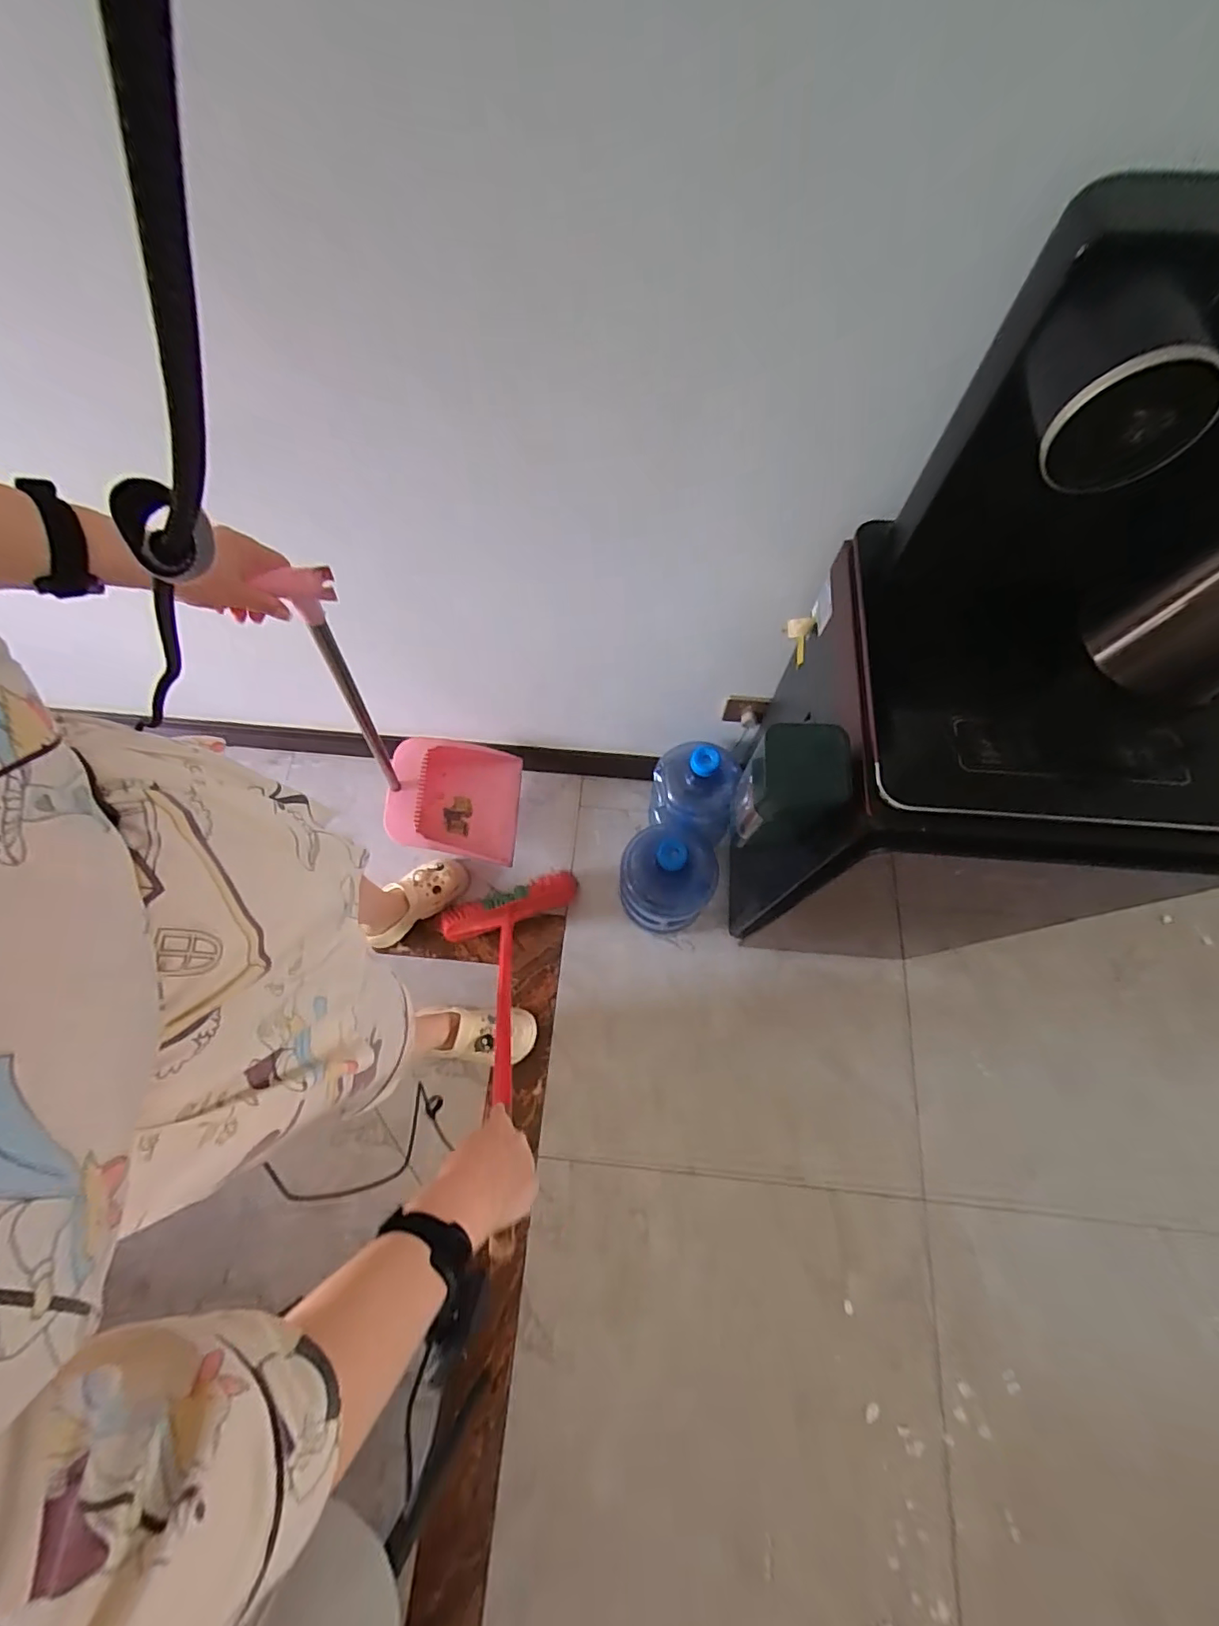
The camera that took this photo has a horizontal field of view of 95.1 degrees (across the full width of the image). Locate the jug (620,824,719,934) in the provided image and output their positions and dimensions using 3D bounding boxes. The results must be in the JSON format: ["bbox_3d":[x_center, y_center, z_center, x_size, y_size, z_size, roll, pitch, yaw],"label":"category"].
[{"bbox_3d":[0.121,0.141,1.205,0.193,0.380,0.183,0,69,1],"label":"jug"}]

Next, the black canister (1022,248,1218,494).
[{"bbox_3d":[0.359,-0.308,0.396,0.096,0.101,0.091,5,69,3],"label":"black canister"}]

